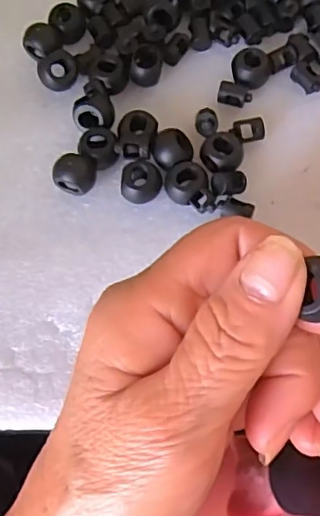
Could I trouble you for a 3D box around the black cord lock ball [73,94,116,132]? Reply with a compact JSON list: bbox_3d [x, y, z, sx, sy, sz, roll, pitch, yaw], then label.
[{"bbox_3d":[-0.028,-0.064,0.243,0.016,0.014,0.019,6,71,5],"label":"black cord lock ball"}]

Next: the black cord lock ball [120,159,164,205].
[{"bbox_3d":[-0.007,-0.031,0.232,0.016,0.013,0.015,-1,70,2],"label":"black cord lock ball"}]

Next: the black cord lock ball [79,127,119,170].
[{"bbox_3d":[-0.025,-0.046,0.238,0.016,0.014,0.015,-1,70,2],"label":"black cord lock ball"}]

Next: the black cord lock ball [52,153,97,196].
[{"bbox_3d":[-0.035,-0.035,0.234,0.015,0.016,0.014,-1,70,2],"label":"black cord lock ball"}]

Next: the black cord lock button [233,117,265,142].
[{"bbox_3d":[0.039,-0.055,0.241,0.014,0.007,0.010,-12,95,-1],"label":"black cord lock button"}]

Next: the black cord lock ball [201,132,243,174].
[{"bbox_3d":[0.026,-0.043,0.233,0.017,0.011,0.014,-12,70,-2],"label":"black cord lock ball"}]

